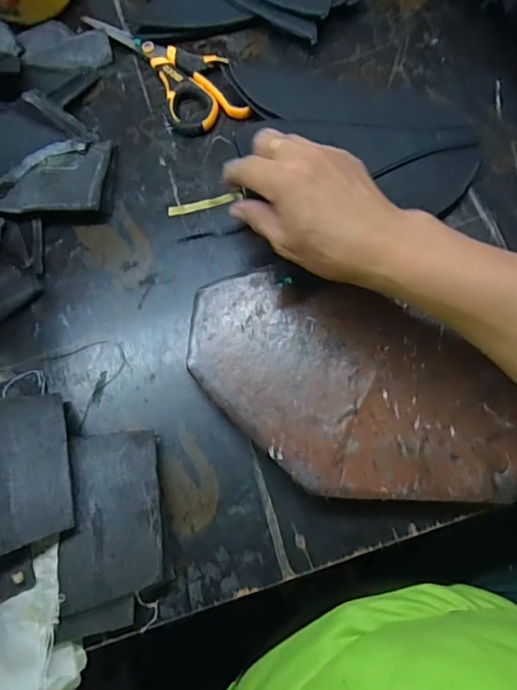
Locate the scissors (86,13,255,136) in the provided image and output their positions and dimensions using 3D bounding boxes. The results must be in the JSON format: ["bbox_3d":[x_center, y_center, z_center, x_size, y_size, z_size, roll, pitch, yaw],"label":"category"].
[{"bbox_3d":[-0.085,-0.271,0.476,0.073,0.009,0.191,-35,73,-7],"label":"scissors"}]

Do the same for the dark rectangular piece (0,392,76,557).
[{"bbox_3d":[-0.157,0.080,0.330,0.061,0.008,0.103,-7,57,-22],"label":"dark rectangular piece"}]

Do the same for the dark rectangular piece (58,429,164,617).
[{"bbox_3d":[-0.098,0.113,0.337,0.062,0.010,0.109,-3,67,-9],"label":"dark rectangular piece"}]

